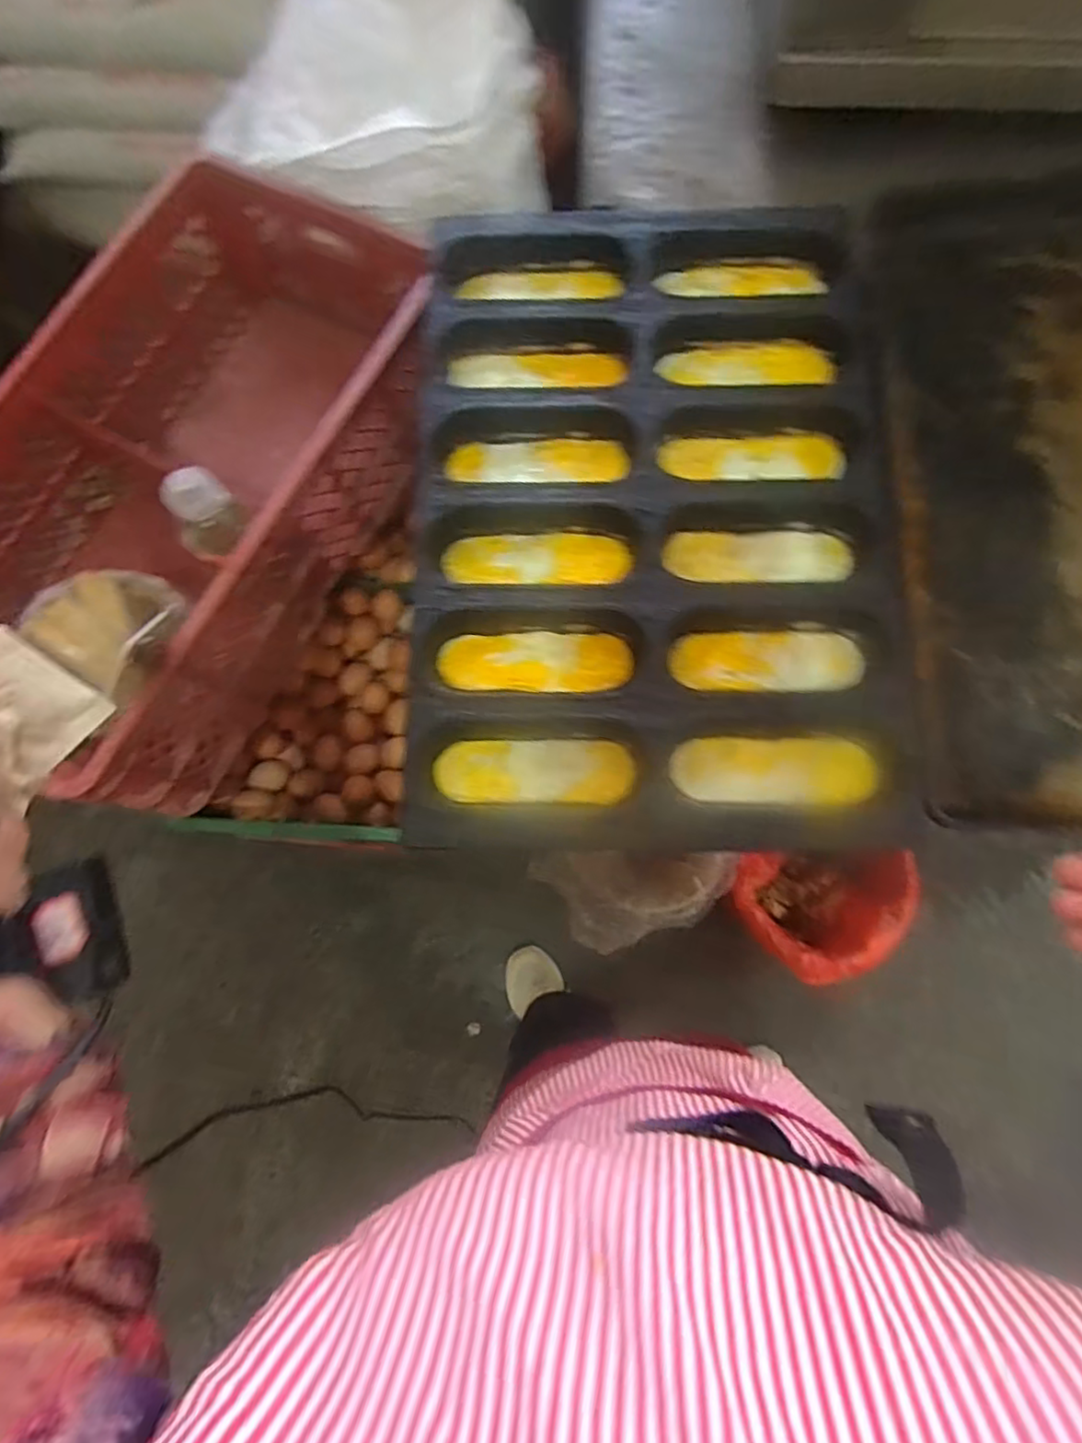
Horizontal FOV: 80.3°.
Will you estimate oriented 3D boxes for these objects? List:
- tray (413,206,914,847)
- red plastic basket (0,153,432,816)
[{"bbox_3d":[0.092,-0.190,0.572,0.410,0.040,0.601,0,78,1],"label":"tray"},{"bbox_3d":[-0.385,-0.270,0.724,0.349,0.201,0.677,28,79,6],"label":"red plastic basket"}]

